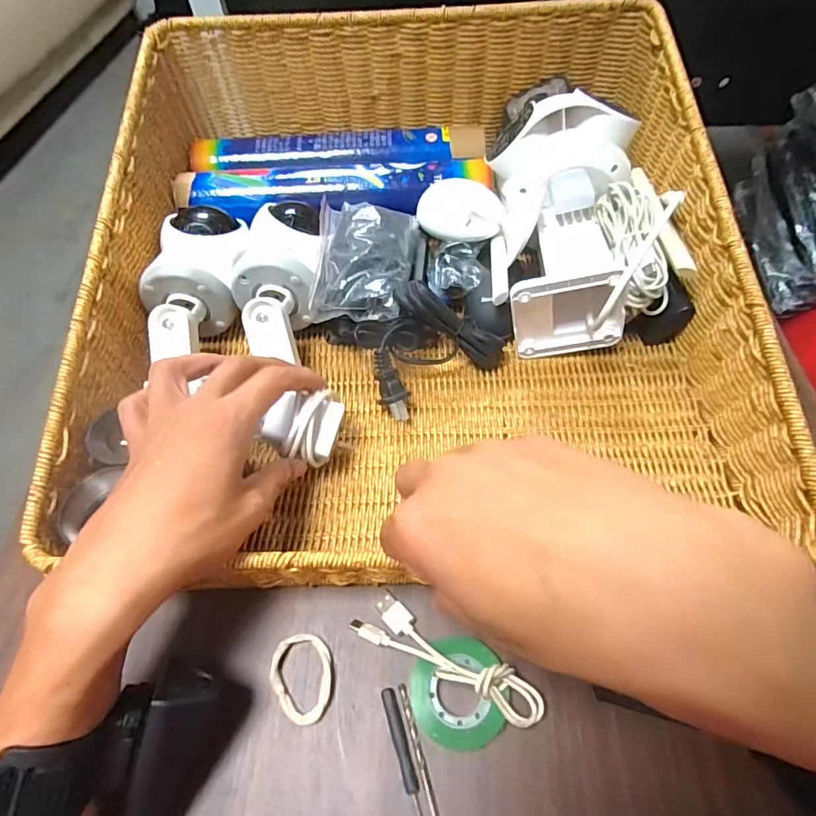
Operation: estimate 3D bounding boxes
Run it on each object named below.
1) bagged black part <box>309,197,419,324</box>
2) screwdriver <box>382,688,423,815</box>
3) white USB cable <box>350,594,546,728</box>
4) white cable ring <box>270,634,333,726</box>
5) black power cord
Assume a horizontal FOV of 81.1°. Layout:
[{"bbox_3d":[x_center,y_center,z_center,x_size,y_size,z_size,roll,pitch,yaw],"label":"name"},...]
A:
[{"bbox_3d":[-0.034,-0.125,0.391,0.078,0.028,0.121,0,55,3],"label":"bagged black part"},{"bbox_3d":[0.000,0.191,0.251,0.007,0.006,0.078,-16,56,-9],"label":"screwdriver"},{"bbox_3d":[0.022,0.139,0.269,0.114,0.027,0.026,22,59,17],"label":"white USB cable"},{"bbox_3d":[-0.061,0.156,0.275,0.034,0.006,0.046,-15,56,-8],"label":"white cable ring"},{"bbox_3d":[0.023,-0.036,0.350,0.086,0.065,0.084,13,57,11],"label":"black power cord"}]

